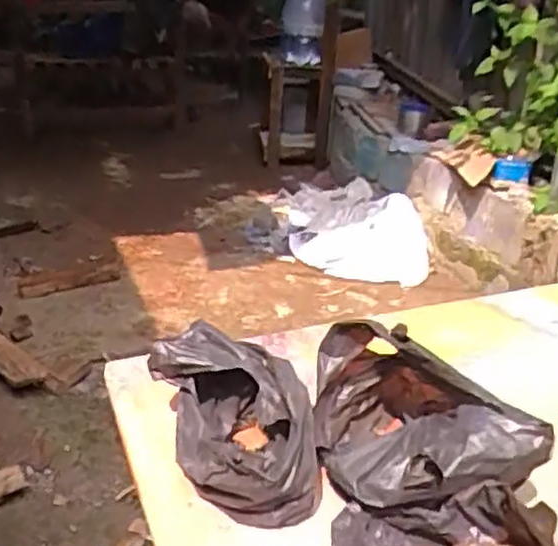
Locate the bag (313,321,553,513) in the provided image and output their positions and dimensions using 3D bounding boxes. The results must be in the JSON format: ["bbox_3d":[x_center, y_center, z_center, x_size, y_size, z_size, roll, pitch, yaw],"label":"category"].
[{"bbox_3d":[0.111,0.131,0.626,0.146,0.123,0.192,-8,28,-20],"label":"bag"}]

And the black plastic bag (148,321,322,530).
[{"bbox_3d":[-0.034,0.134,0.643,0.122,0.087,0.191,-19,33,-36],"label":"black plastic bag"}]

